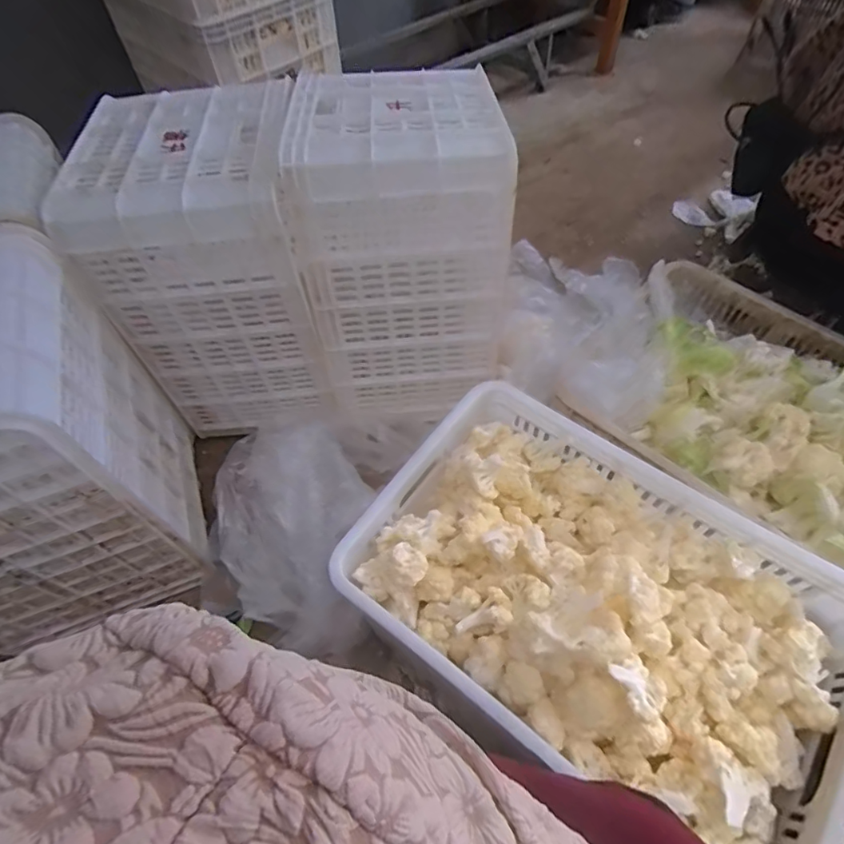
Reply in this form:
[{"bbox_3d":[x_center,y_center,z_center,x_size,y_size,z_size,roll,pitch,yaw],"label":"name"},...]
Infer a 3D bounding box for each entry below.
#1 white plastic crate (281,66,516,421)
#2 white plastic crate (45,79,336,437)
[{"bbox_3d":[-0.033,-0.283,0.858,0.287,0.453,0.322,-7,56,-2],"label":"white plastic crate"},{"bbox_3d":[-0.338,-0.268,0.888,0.305,0.445,0.342,-6,56,-1],"label":"white plastic crate"}]

